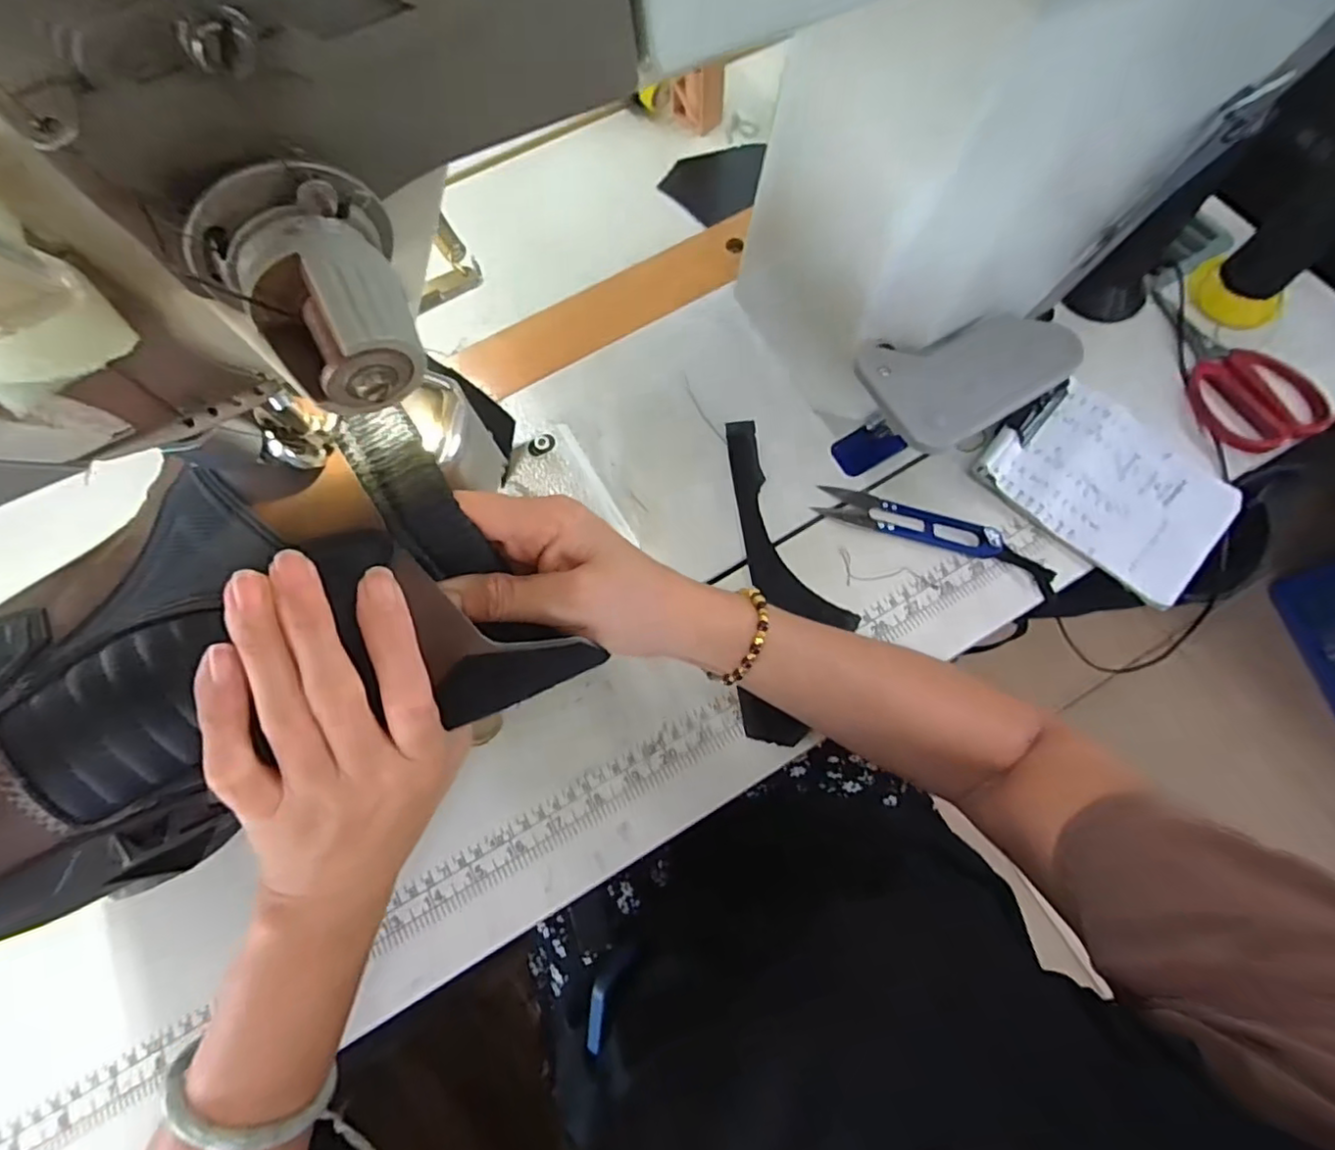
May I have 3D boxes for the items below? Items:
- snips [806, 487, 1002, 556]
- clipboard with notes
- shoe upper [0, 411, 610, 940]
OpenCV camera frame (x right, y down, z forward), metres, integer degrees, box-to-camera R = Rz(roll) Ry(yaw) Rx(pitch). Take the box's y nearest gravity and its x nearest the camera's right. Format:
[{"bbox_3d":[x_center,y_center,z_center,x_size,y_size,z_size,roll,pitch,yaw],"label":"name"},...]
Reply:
[{"bbox_3d":[0.158,-0.035,0.410,0.117,0.008,0.027,14,72,7],"label":"snips"},{"bbox_3d":[0.288,-0.061,0.404,0.143,0.019,0.102,39,77,15],"label":"clipboard with notes"},{"bbox_3d":[-0.164,0.041,0.211,0.242,0.065,0.112,-30,72,-16],"label":"shoe upper"}]

